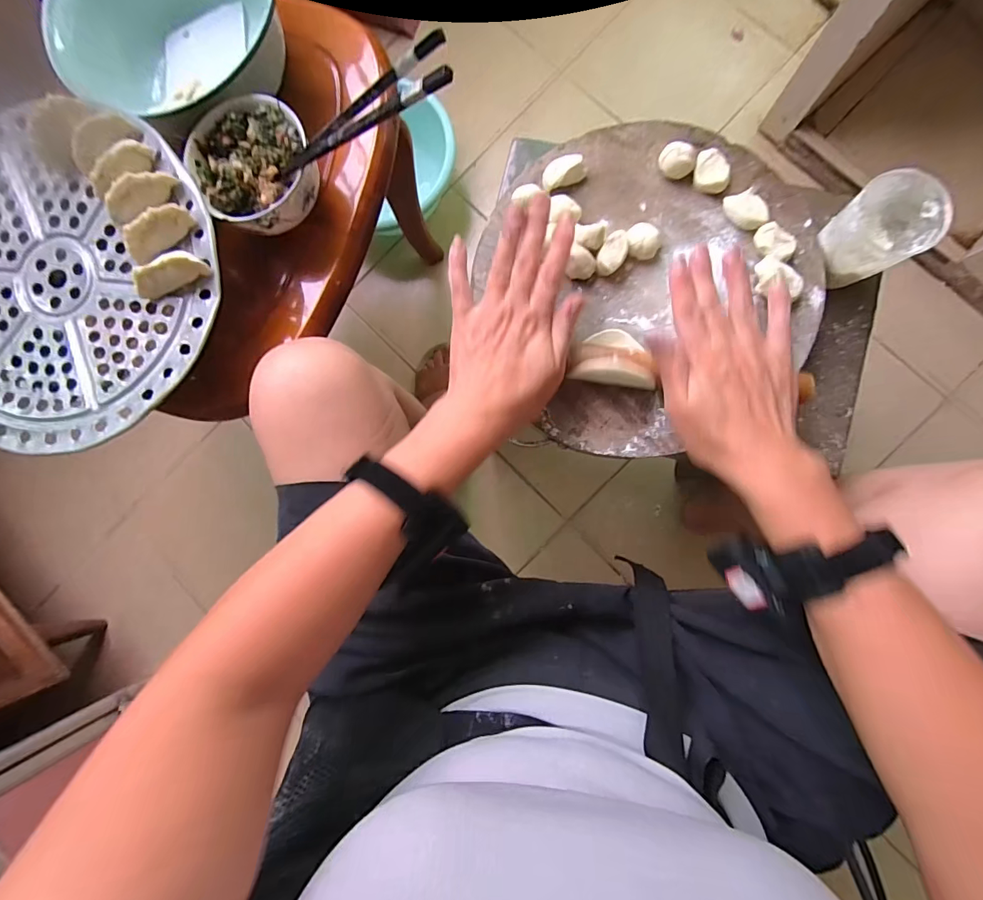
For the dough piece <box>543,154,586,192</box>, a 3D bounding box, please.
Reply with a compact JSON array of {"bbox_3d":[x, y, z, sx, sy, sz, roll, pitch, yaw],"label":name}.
[{"bbox_3d":[0.060,-0.235,0.377,0.035,0.015,0.022,-22,85,4],"label":"dough piece"}]

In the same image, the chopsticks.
[{"bbox_3d":[-0.098,-0.227,0.309,0.206,0.014,0.018,11,87,43],"label":"chopsticks"}]

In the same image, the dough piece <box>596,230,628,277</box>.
[{"bbox_3d":[0.100,-0.161,0.367,0.020,0.020,0.033,24,89,6],"label":"dough piece"}]

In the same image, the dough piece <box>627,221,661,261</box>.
[{"bbox_3d":[0.125,-0.172,0.367,0.027,0.016,0.026,0,87,5],"label":"dough piece"}]

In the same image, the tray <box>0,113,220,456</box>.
[{"bbox_3d":[-0.375,-0.136,0.379,0.283,0.022,0.265,6,87,5],"label":"tray"}]

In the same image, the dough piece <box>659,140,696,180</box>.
[{"bbox_3d":[0.152,-0.238,0.366,0.027,0.020,0.021,24,89,6],"label":"dough piece"}]

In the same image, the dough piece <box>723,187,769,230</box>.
[{"bbox_3d":[0.208,-0.196,0.362,0.024,0.013,0.034,-30,85,3],"label":"dough piece"}]

